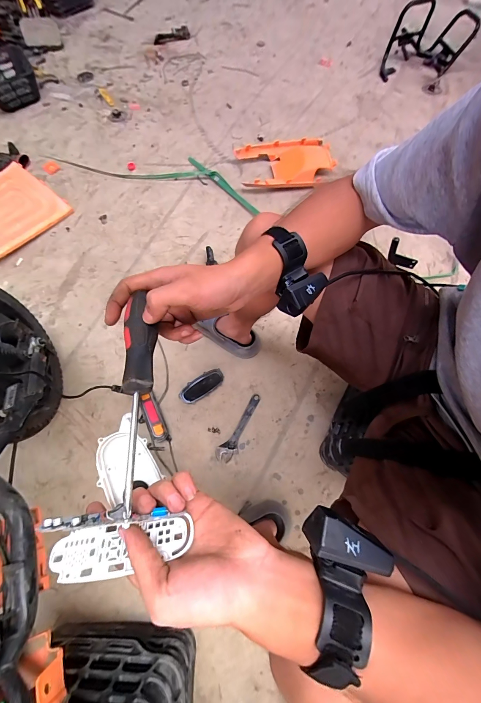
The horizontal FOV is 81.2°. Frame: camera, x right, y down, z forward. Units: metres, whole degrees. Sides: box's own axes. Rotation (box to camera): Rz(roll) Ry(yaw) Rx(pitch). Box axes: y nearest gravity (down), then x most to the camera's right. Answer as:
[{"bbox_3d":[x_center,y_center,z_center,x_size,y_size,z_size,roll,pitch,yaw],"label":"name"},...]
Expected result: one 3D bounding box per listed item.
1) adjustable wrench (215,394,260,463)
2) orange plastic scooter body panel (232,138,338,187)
[{"bbox_3d":[0.003,0.204,0.752,0.047,0.014,0.192,32,72,14],"label":"adjustable wrench"},{"bbox_3d":[0.183,-0.780,1.158,0.386,0.044,0.291,-6,67,-1],"label":"orange plastic scooter body panel"}]

